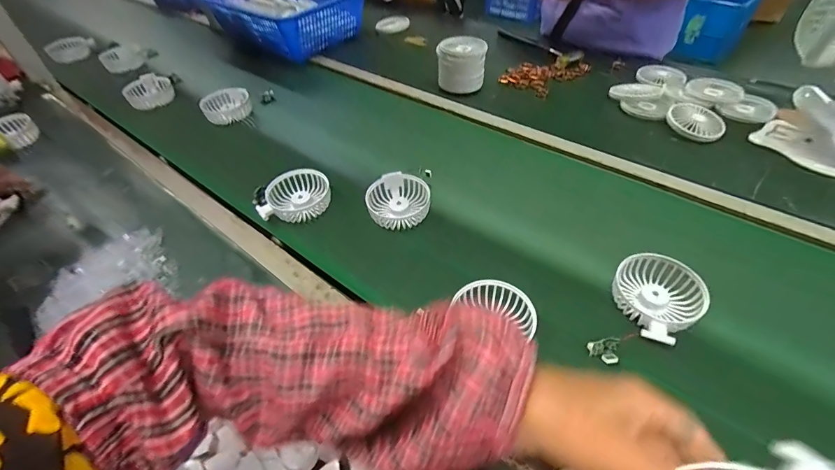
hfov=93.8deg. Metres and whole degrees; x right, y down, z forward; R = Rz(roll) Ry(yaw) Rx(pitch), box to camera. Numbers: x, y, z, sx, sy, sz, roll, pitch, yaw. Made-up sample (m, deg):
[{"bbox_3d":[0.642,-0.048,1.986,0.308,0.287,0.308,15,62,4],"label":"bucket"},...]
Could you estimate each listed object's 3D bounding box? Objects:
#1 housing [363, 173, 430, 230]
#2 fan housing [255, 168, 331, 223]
[{"bbox_3d":[-0.027,-0.049,0.563,0.089,0.035,0.085,-2,47,2],"label":"housing"},{"bbox_3d":[-0.183,-0.058,0.588,0.103,0.042,0.082,-16,48,-10],"label":"fan housing"}]

